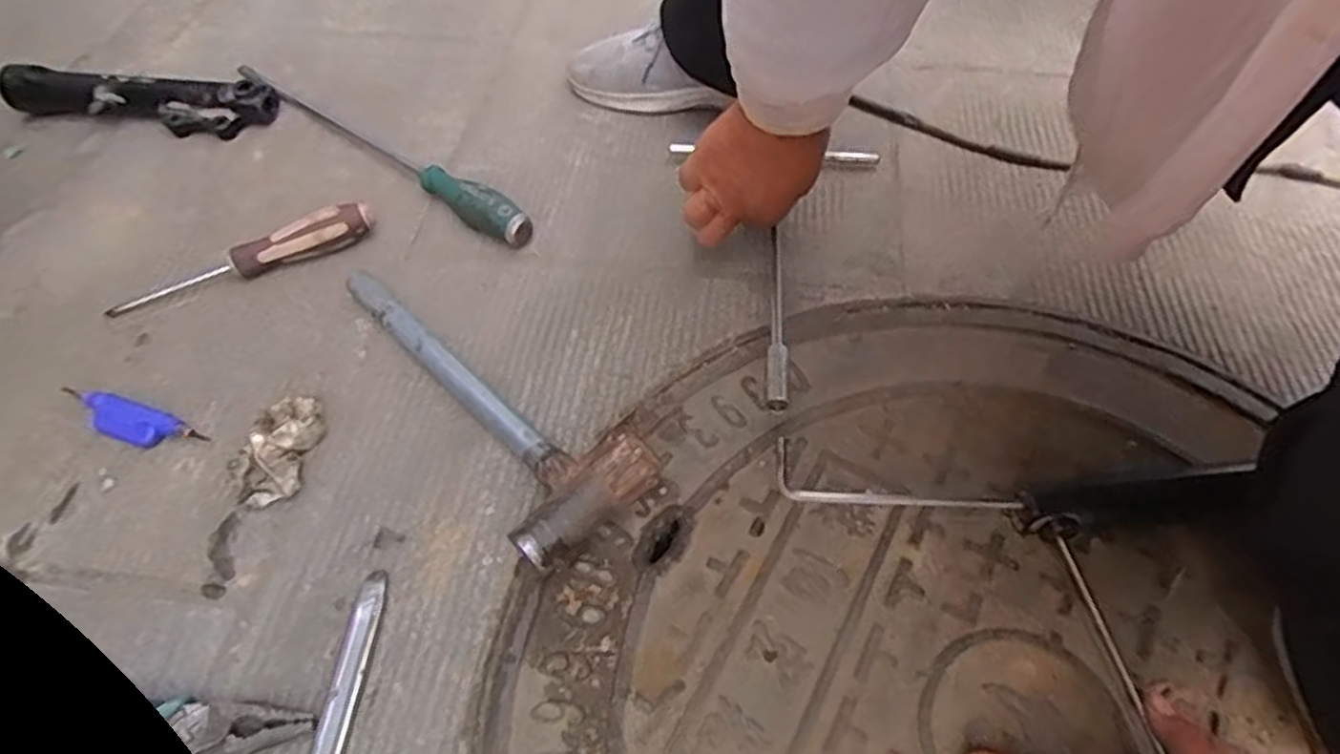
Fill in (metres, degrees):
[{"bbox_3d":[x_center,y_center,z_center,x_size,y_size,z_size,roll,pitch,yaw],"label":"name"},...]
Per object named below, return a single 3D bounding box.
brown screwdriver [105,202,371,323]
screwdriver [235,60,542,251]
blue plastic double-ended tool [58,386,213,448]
[{"bbox_3d":[-0.339,-0.097,0.587,0.205,0.035,0.027,-19,57,-13],"label":"brown screwdriver"},{"bbox_3d":[-0.273,-0.211,0.667,0.389,0.035,0.030,33,61,21],"label":"screwdriver"},{"bbox_3d":[-0.380,0.029,0.517,0.120,0.014,0.026,17,56,12],"label":"blue plastic double-ended tool"}]

